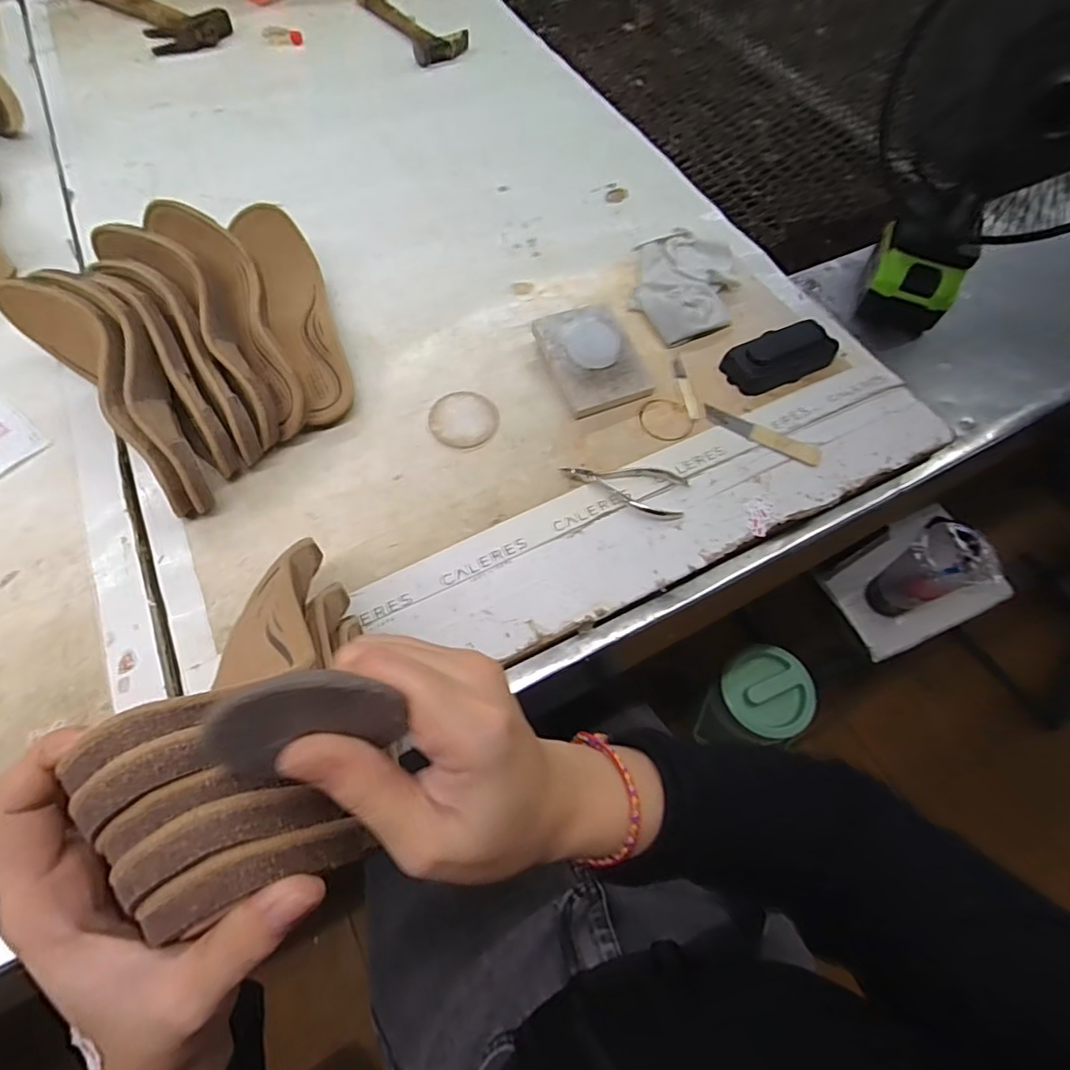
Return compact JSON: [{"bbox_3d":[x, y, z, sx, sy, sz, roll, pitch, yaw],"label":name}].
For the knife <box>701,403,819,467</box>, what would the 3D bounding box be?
[{"bbox_3d":[0.198,-0.088,0.493,0.105,0.008,0.020,28,64,12],"label":"knife"}]

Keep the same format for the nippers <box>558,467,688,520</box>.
[{"bbox_3d":[0.071,-0.039,0.451,0.098,0.009,0.044,8,61,2],"label":"nippers"}]

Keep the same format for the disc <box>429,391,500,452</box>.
[{"bbox_3d":[-0.061,-0.102,0.488,0.057,0.004,0.058,1,61,-2],"label":"disc"}]

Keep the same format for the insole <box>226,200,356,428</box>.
[{"bbox_3d":[-0.209,-0.196,0.498,0.058,0.043,0.218,-20,76,-13],"label":"insole"}]

